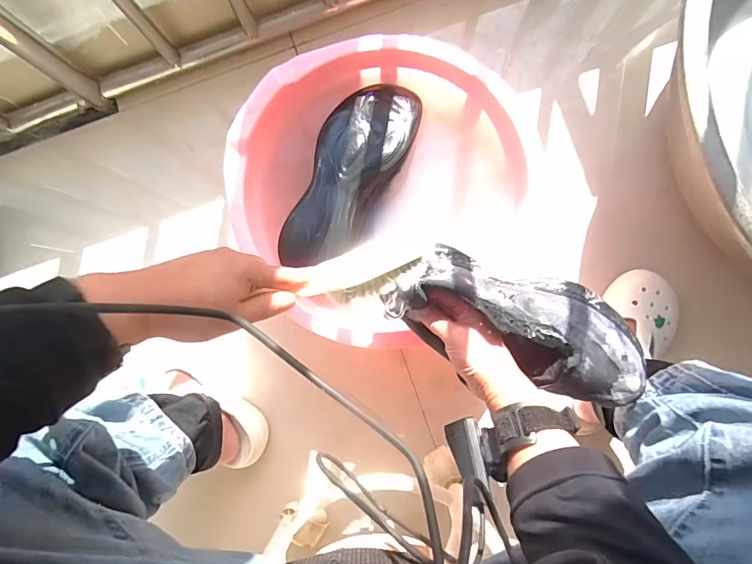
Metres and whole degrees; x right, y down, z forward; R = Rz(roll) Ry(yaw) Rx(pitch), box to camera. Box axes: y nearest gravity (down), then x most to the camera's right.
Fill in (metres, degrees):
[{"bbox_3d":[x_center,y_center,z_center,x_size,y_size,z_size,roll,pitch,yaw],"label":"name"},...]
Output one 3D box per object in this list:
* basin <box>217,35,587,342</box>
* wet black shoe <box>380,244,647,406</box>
[{"bbox_3d":[0.027,-0.115,0.569,0.365,0.149,0.376,0,87,4],"label":"basin"},{"bbox_3d":[0.139,0.044,0.418,0.262,0.080,0.111,22,89,-7],"label":"wet black shoe"}]

